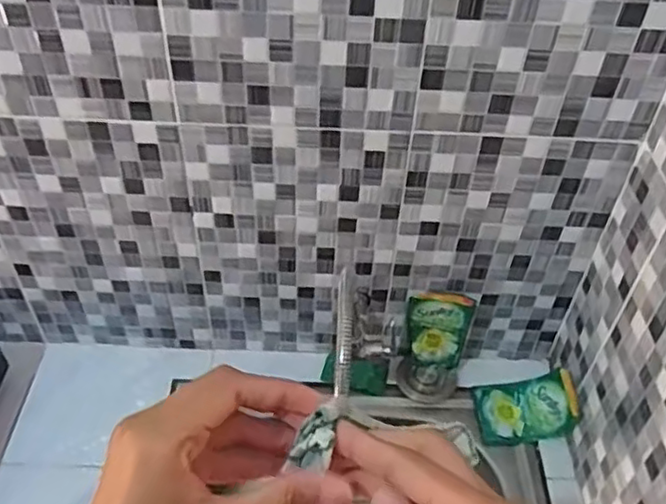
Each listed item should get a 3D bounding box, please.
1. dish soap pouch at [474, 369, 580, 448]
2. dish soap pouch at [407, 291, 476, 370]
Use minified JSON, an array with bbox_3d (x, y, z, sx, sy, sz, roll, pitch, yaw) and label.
[{"bbox_3d":[0.260,0.209,0.873,0.127,0.061,0.090,-5,56,5],"label":"dish soap pouch"},{"bbox_3d":[0.147,0.105,0.879,0.084,0.134,0.031,6,44,3],"label":"dish soap pouch"}]

